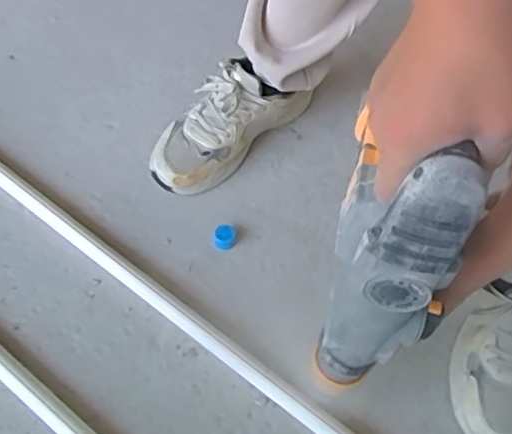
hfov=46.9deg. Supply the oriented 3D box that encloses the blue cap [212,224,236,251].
[{"bbox_3d":[-0.042,0.027,0.776,0.029,0.016,0.035,0,56,-5],"label":"blue cap"}]

